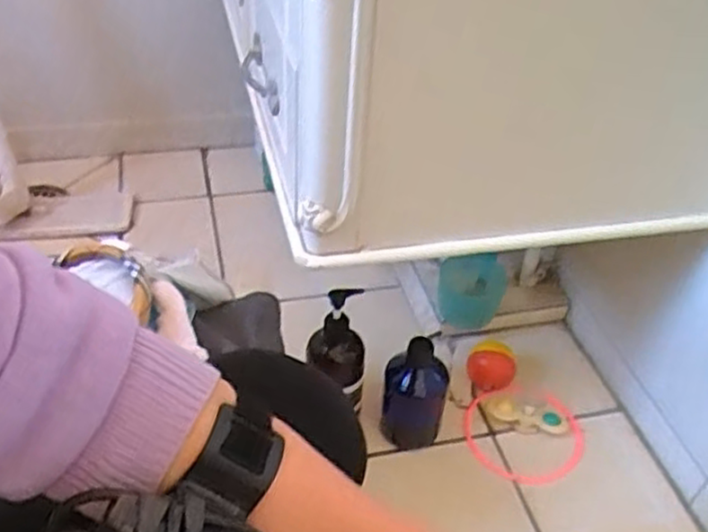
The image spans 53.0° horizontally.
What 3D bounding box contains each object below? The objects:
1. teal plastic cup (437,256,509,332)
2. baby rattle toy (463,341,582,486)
[{"bbox_3d":[0.177,0.040,1.049,0.101,0.083,0.088,-2,40,-8],"label":"teal plastic cup"},{"bbox_3d":[0.229,0.192,0.951,0.155,0.059,0.188,6,38,3],"label":"baby rattle toy"}]

